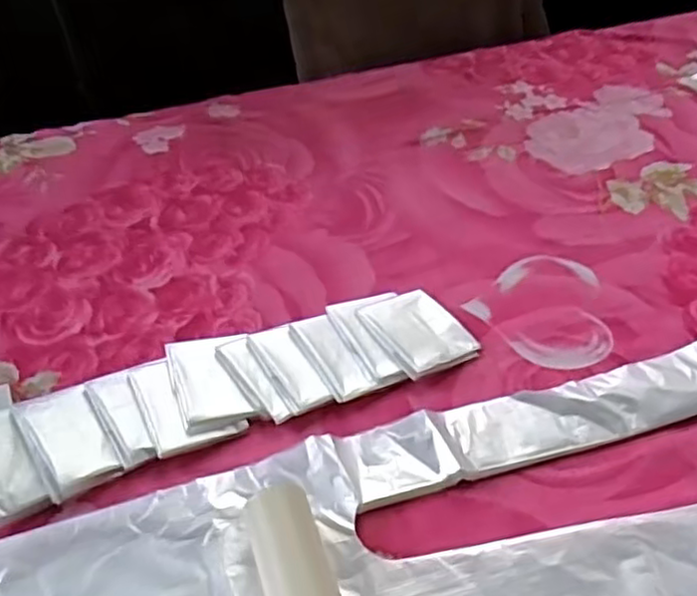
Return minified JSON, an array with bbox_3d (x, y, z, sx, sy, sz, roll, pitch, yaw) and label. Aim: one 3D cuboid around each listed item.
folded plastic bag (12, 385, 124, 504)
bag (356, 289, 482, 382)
[{"bbox_3d":[-0.192,0.095,0.477,0.048,0.012,0.084,-27,48,-24],"label":"folded plastic bag"},{"bbox_3d":[0.055,0.024,0.544,0.068,0.012,0.082,-21,46,-19],"label":"bag"}]

